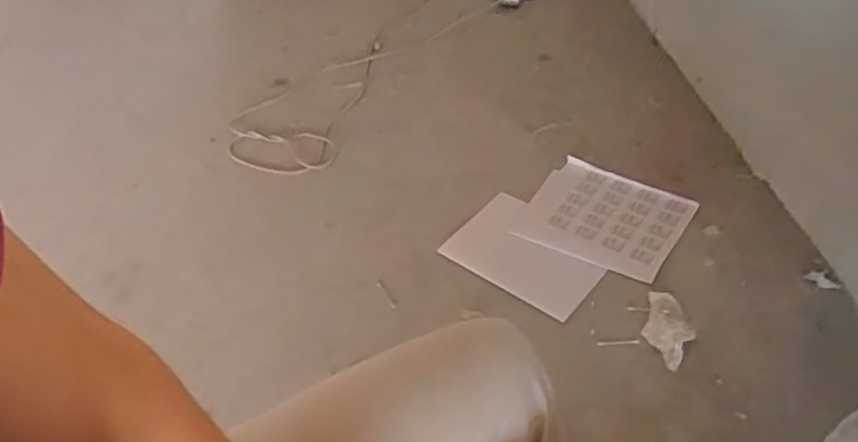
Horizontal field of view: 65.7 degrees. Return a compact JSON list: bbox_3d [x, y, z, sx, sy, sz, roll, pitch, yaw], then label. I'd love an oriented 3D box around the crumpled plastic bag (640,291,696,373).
[{"bbox_3d":[0.411,0.185,1.141,0.077,0.035,0.142,11,47,16],"label":"crumpled plastic bag"}]

